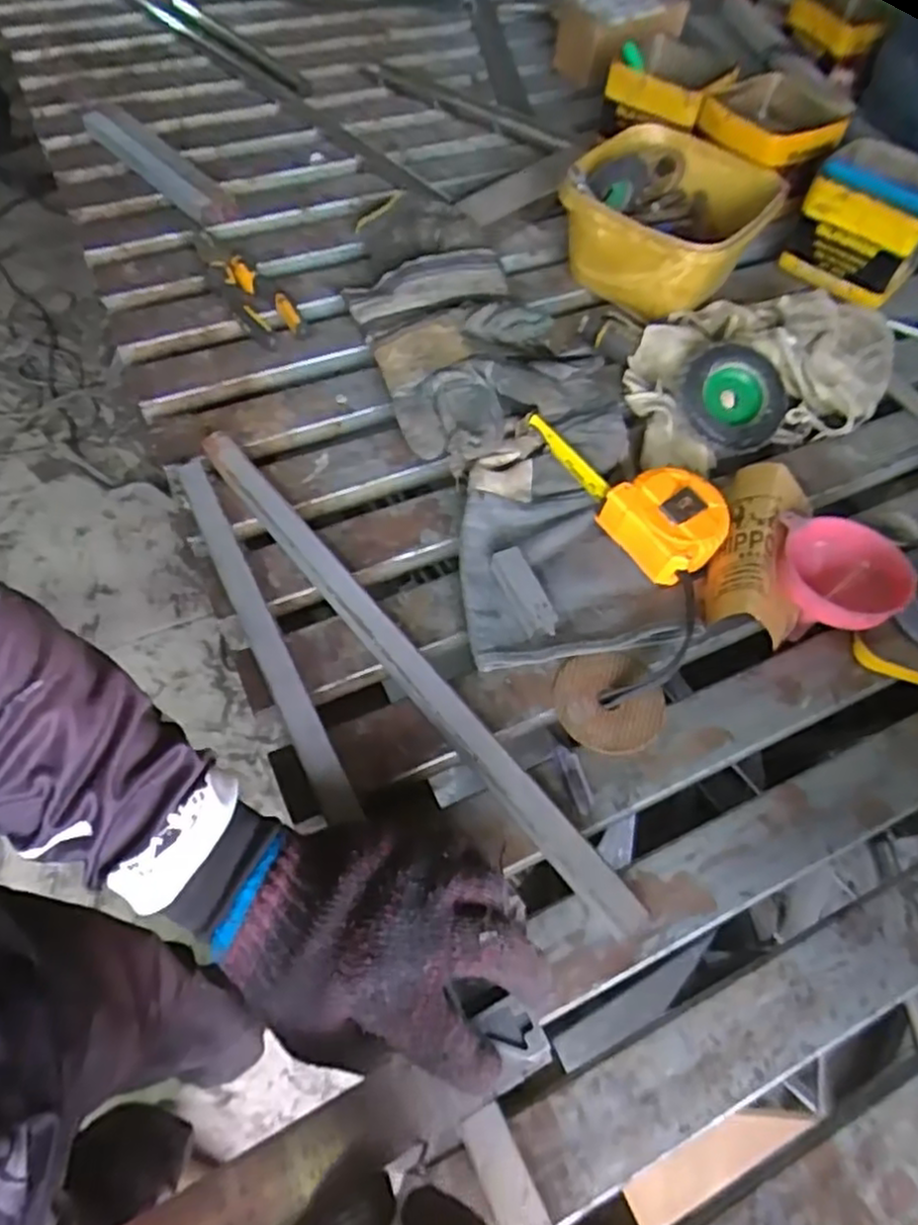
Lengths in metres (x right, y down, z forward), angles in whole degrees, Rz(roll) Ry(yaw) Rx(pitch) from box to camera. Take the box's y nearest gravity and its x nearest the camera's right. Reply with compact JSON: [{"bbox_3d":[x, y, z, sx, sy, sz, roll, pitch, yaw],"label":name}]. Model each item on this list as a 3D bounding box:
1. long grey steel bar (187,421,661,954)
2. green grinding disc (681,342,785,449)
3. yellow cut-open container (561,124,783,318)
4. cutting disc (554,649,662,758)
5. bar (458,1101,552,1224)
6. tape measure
[{"bbox_3d":[-0.041,0.023,0.476,0.029,0.026,0.439,-34,66,-22],"label":"long grey steel bar"},{"bbox_3d":[0.230,-0.179,0.613,0.086,0.026,0.082,0,88,-7],"label":"green grinding disc"},{"bbox_3d":[0.199,-0.383,0.698,0.179,0.097,0.197,21,59,9],"label":"yellow cut-open container"},{"bbox_3d":[0.099,0.059,0.479,0.070,0.010,0.068,2,58,-3],"label":"cutting disc"},{"bbox_3d":[0.025,0.263,0.324,0.022,0.004,0.073,-21,61,-16],"label":"bar"},{"bbox_3d":[0.134,-0.090,0.553,0.078,0.042,0.149,-36,67,-23],"label":"tape measure"}]

